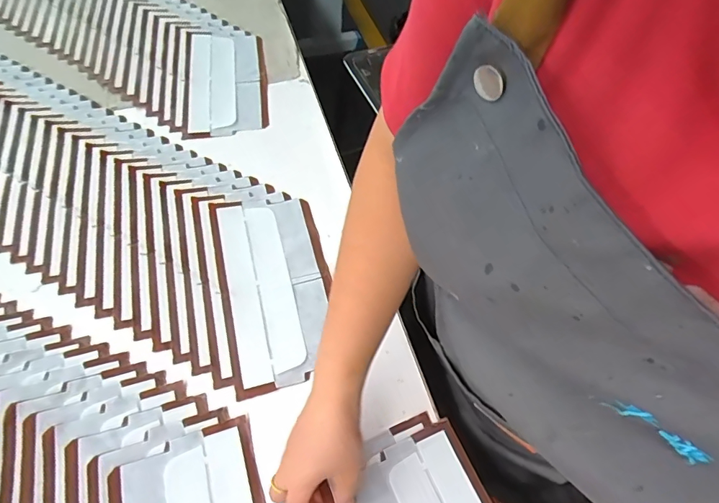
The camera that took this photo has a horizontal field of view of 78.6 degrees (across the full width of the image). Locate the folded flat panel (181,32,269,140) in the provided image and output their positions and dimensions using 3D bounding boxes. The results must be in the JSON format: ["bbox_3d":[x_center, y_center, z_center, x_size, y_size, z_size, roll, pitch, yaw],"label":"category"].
[{"bbox_3d":[-0.213,-0.276,0.703,0.123,0.017,0.239,-6,58,-7],"label":"folded flat panel"}]

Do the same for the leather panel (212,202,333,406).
[{"bbox_3d":[-0.098,0.036,0.512,0.120,0.009,0.238,-11,60,-12],"label":"leather panel"}]

